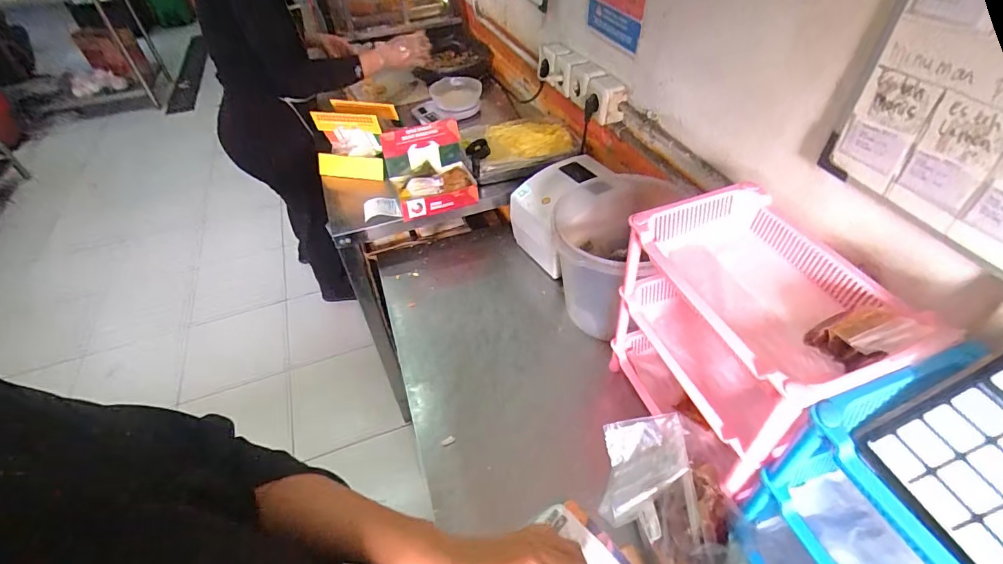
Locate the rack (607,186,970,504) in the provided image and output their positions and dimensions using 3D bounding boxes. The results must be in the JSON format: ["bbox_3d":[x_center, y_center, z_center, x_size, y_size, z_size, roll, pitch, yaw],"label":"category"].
[{"bbox_3d":[0.320,0.097,0.640,0.189,0.338,0.295,-15,46,-11],"label":"rack"}]

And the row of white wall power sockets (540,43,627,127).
[{"bbox_3d":[0.170,-0.478,1.072,0.064,0.086,0.331,-20,48,-16],"label":"row of white wall power sockets"}]

